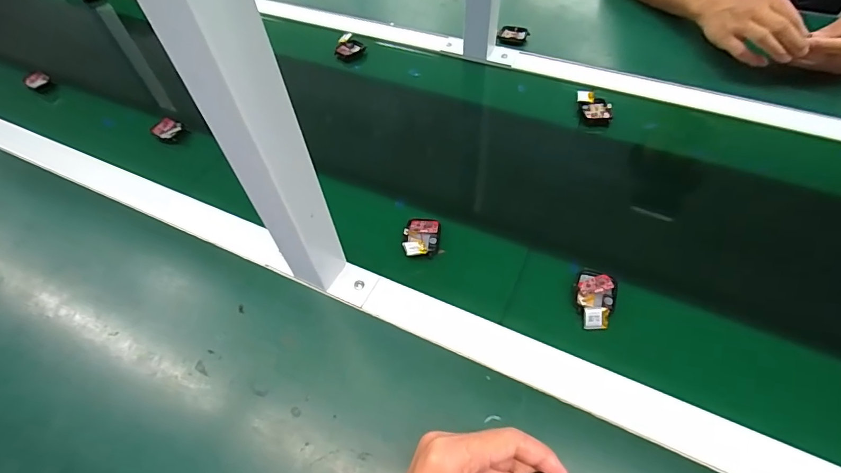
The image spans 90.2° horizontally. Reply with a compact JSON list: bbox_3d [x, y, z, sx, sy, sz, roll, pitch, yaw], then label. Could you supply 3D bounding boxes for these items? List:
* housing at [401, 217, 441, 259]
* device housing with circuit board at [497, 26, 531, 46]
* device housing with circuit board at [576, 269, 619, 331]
[{"bbox_3d":[0.001,0.003,0.447,0.036,0.018,0.053,5,55,7],"label":"housing"},{"bbox_3d":[0.149,-0.324,0.670,0.046,0.010,0.042,16,57,14],"label":"device housing with circuit board"},{"bbox_3d":[0.166,0.060,0.397,0.036,0.012,0.059,16,57,14],"label":"device housing with circuit board"}]

